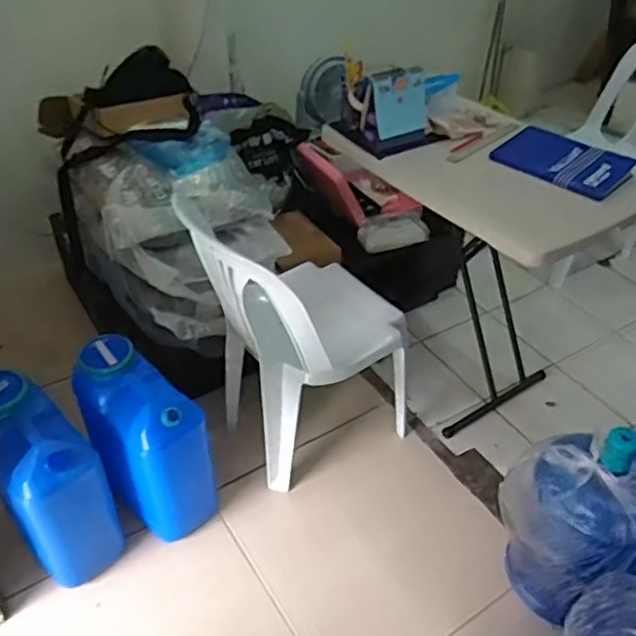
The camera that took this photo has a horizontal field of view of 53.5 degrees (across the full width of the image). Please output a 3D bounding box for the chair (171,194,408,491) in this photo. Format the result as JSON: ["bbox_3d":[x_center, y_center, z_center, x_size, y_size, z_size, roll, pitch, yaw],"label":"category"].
[{"bbox_3d":[-0.038,0.036,1.445,0.438,0.646,0.348,-24,47,-27],"label":"chair"}]

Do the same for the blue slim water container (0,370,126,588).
[{"bbox_3d":[-0.589,0.342,1.359,0.179,0.370,0.324,-29,50,-31],"label":"blue slim water container"}]

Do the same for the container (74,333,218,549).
[{"bbox_3d":[-0.405,0.281,1.453,0.324,0.376,0.188,31,48,29],"label":"container"}]

